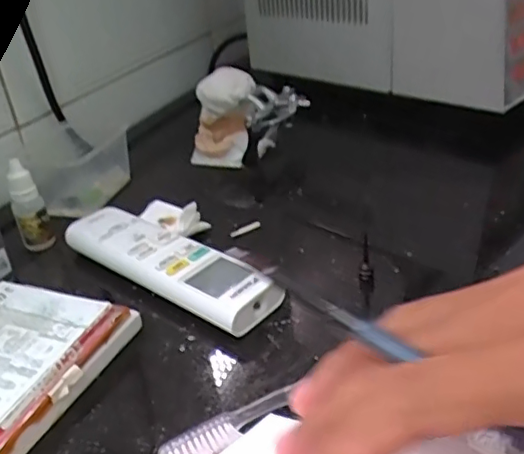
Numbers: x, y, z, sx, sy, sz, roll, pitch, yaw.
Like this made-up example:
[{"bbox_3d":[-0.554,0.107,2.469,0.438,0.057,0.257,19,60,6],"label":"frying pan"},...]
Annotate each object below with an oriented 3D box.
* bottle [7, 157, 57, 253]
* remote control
[{"bbox_3d":[-0.188,-0.018,0.459,0.019,0.072,0.019,13,35,31],"label":"bottle"},{"bbox_3d":[-0.066,0.024,0.382,0.173,0.024,0.048,21,40,40],"label":"remote control"}]

